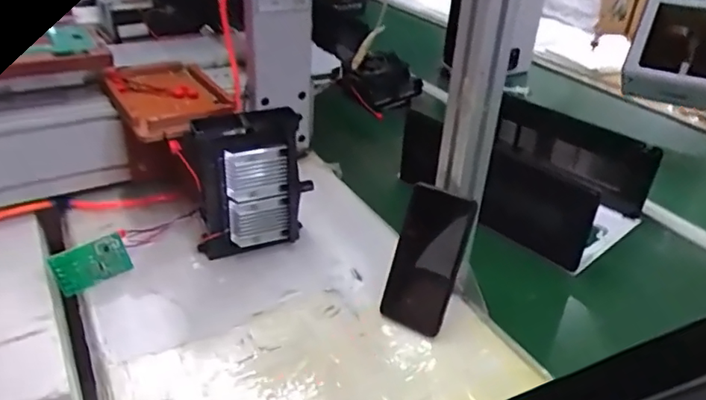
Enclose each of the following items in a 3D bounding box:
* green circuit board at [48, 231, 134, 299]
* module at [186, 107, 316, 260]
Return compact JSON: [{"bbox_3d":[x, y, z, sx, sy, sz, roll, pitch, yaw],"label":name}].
[{"bbox_3d":[-0.310,0.077,0.656,0.081,0.054,0.009,-24,29,-17],"label":"green circuit board"},{"bbox_3d":[-0.131,-0.017,0.707,0.146,0.182,0.051,-9,36,-23],"label":"module"}]

